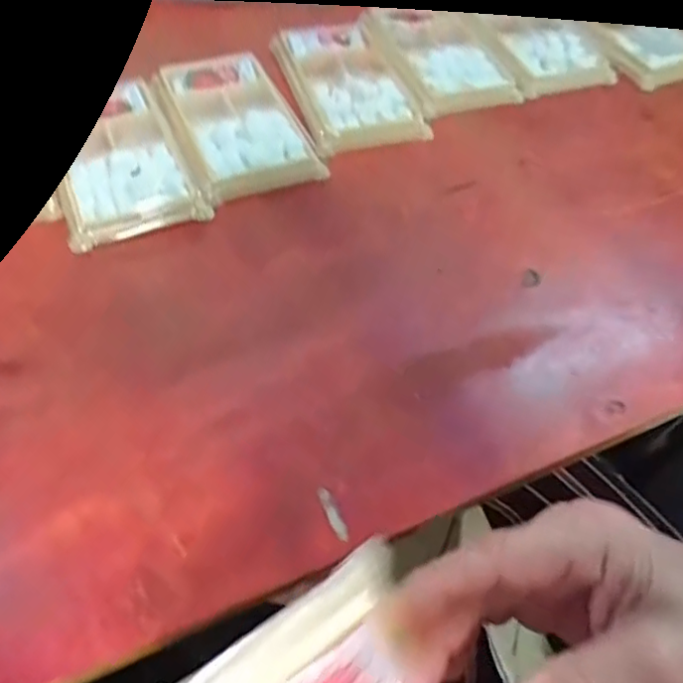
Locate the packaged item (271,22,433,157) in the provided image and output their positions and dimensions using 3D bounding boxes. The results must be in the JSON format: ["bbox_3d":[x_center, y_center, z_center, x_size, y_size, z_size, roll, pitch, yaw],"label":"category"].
[{"bbox_3d":[0.002,-0.178,0.448,0.073,0.021,0.137,-13,51,-13],"label":"packaged item"}]

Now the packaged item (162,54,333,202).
[{"bbox_3d":[-0.070,-0.143,0.422,0.075,0.028,0.131,-20,54,-12],"label":"packaged item"}]

